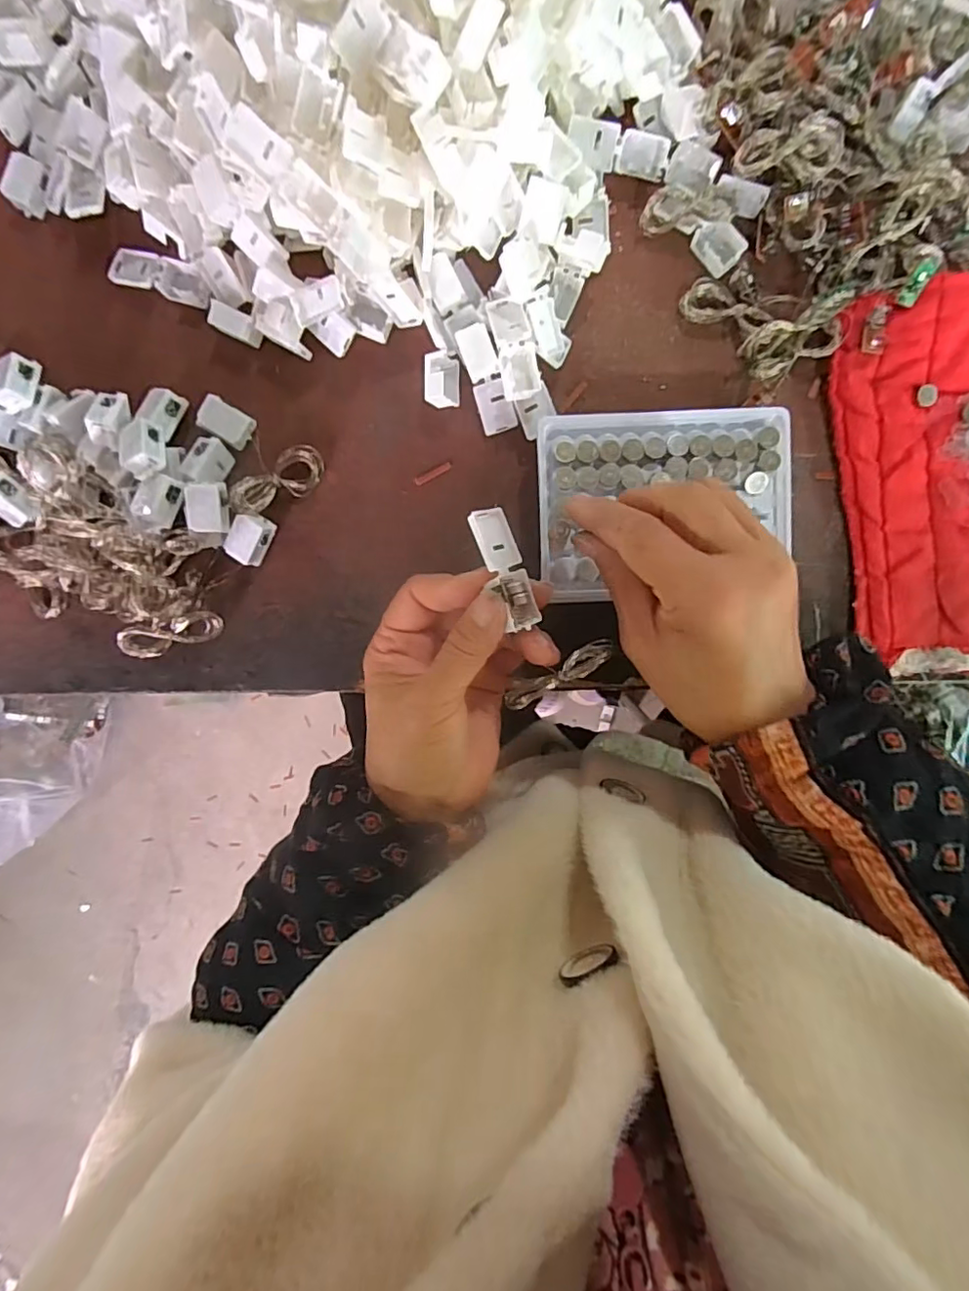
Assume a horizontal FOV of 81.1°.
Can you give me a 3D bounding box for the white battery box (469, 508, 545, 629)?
[{"bbox_3d":[0.008,-0.034,0.260,0.021,0.014,0.056,-24,90,-36],"label":"white battery box"}]

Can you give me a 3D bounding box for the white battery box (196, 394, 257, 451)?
[{"bbox_3d":[-0.145,-0.125,0.317,0.023,0.018,0.019,33,95,-1],"label":"white battery box"}]

